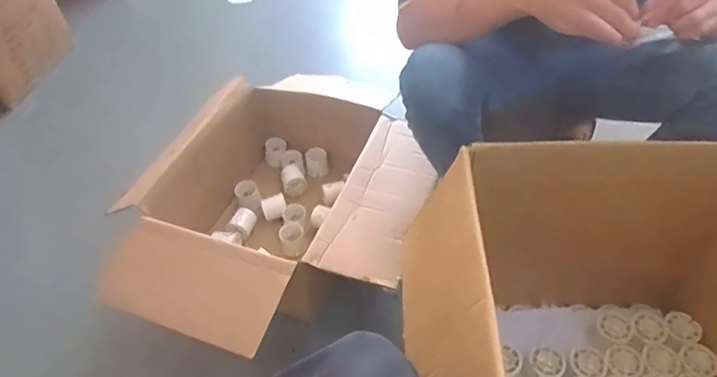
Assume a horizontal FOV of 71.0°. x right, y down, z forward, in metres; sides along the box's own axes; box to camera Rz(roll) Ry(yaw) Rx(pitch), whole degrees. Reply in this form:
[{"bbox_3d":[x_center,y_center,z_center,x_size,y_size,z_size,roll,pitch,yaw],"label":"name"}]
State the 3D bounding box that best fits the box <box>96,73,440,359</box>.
[{"bbox_3d":[-0.162,0.041,1.053,0.536,0.218,0.577,11,49,14],"label":"box"}]

